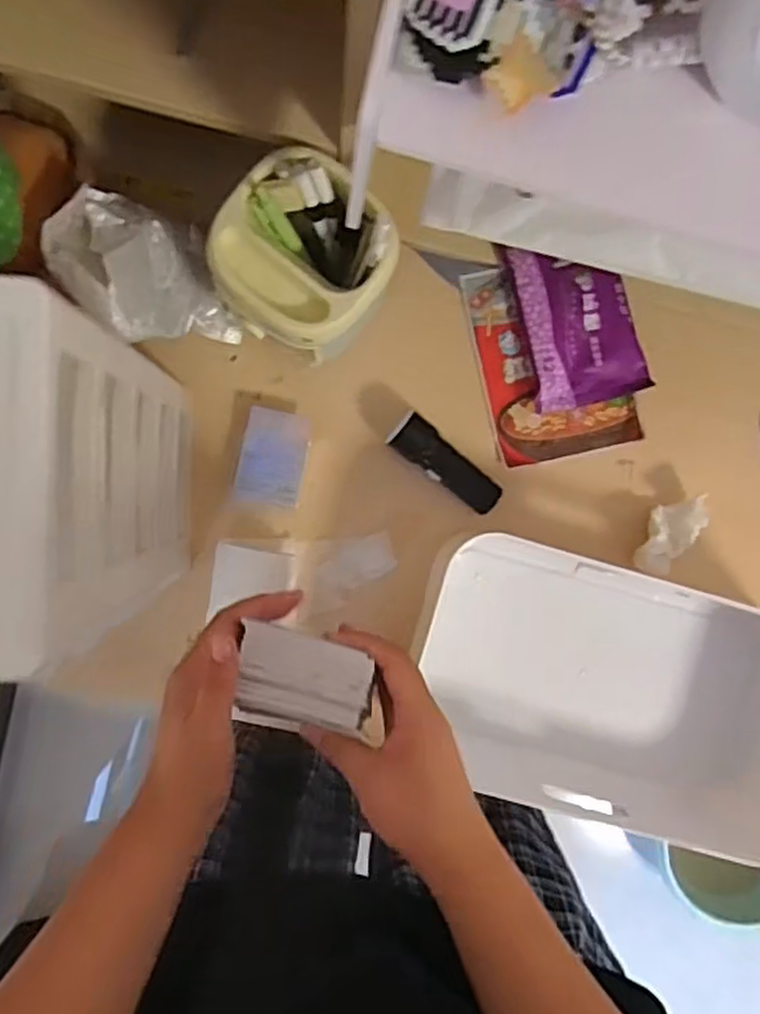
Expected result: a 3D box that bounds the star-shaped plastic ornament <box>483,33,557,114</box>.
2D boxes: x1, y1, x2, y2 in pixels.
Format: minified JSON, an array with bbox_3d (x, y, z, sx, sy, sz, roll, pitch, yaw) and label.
[{"bbox_3d":[0.055,-0.167,0.291,0.024,0.006,0.022,43,90,-6],"label":"star-shaped plastic ornament"}]

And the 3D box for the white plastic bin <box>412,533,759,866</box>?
[{"bbox_3d":[0.181,0.147,0.561,0.298,0.074,0.189,16,93,-5],"label":"white plastic bin"}]

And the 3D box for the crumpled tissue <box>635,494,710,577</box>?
[{"bbox_3d":[0.225,0.019,0.580,0.033,0.026,0.071,39,91,-6],"label":"crumpled tissue"}]

